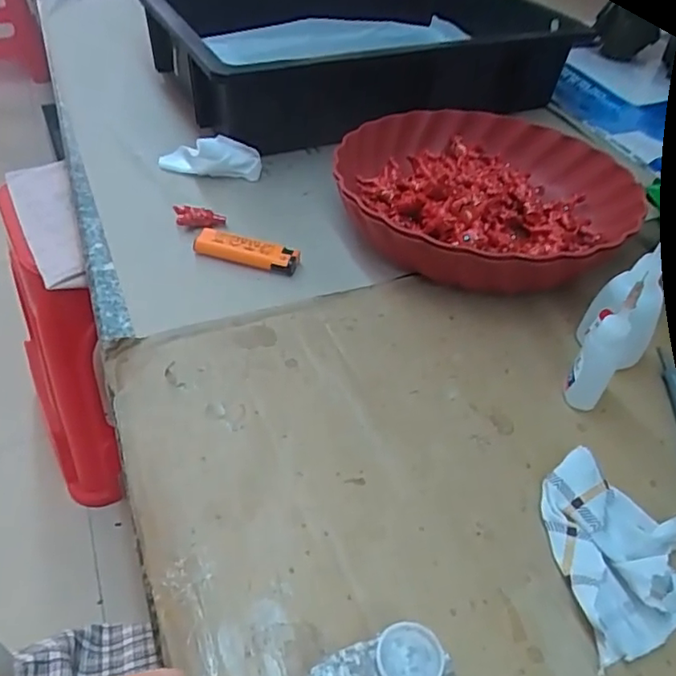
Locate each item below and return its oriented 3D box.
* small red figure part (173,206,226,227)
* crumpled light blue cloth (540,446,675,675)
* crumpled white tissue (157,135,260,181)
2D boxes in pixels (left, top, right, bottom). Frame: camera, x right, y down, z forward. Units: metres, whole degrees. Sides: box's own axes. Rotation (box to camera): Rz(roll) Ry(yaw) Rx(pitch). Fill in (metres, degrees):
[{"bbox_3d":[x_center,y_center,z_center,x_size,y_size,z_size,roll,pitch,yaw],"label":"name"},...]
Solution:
[{"bbox_3d":[-0.113,-0.099,0.478,0.041,0.016,0.013,4,45,-1],"label":"small red figure part"},{"bbox_3d":[0.144,0.106,0.299,0.069,0.017,0.097,-4,45,-8],"label":"crumpled light blue cloth"},{"bbox_3d":[-0.118,-0.164,0.536,0.094,0.037,0.023,5,45,1],"label":"crumpled white tissue"}]

